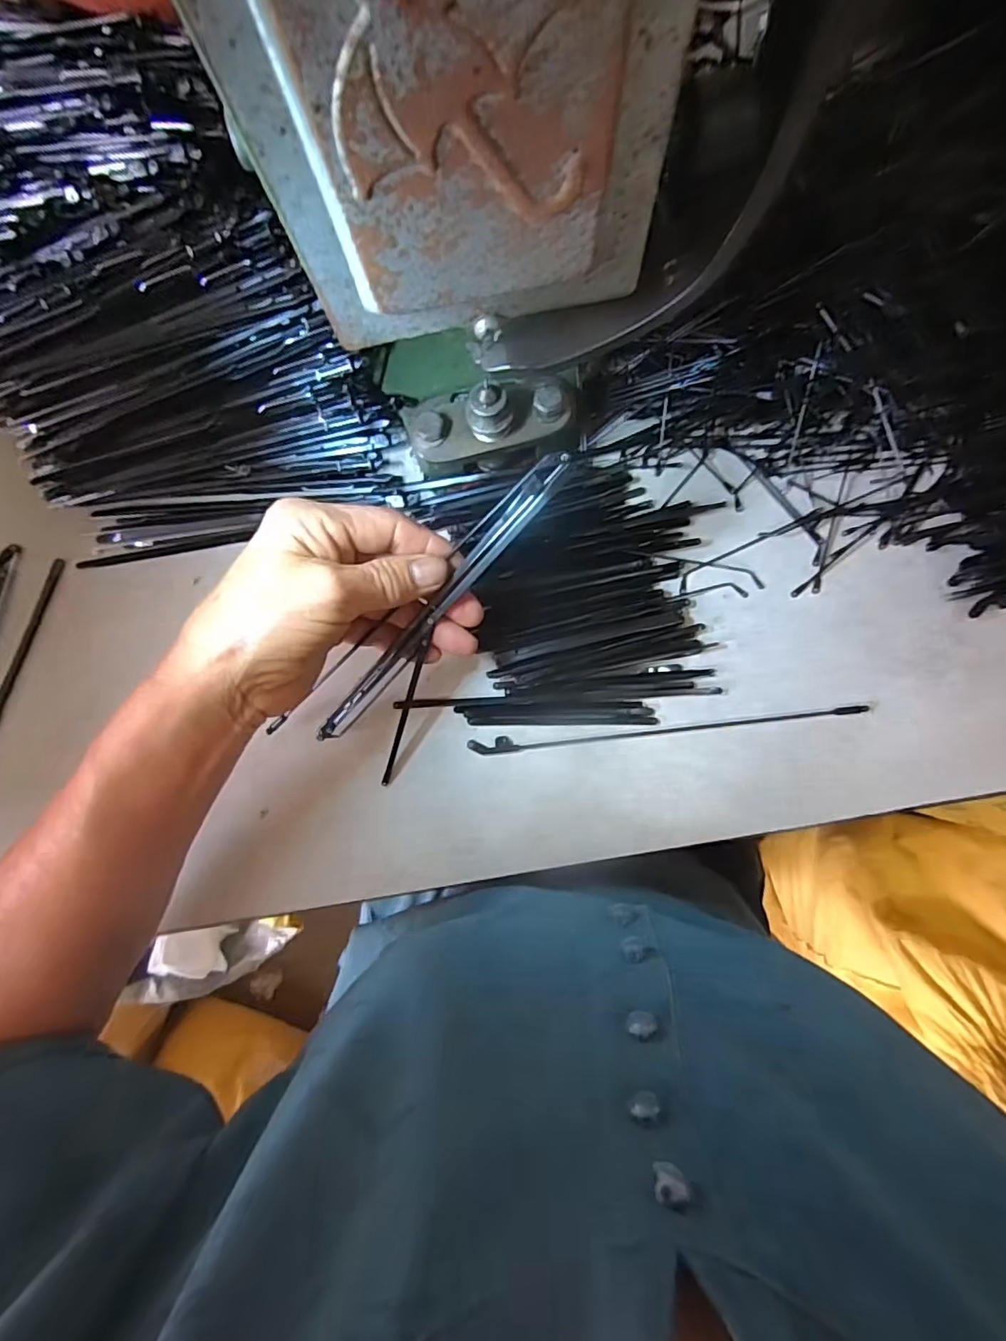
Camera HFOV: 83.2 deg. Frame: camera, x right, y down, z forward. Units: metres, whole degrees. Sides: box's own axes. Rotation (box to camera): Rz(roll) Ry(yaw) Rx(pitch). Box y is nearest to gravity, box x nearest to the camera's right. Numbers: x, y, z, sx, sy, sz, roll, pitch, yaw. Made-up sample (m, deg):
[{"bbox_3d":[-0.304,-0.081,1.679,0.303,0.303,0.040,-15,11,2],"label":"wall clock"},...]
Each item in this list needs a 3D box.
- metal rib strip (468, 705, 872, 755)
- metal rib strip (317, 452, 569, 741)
[{"bbox_3d":[0.086,0.032,0.296,0.206,0.004,0.007,-6,85,2],"label":"metal rib strip"},{"bbox_3d":[-0.035,-0.025,0.261,0.016,0.008,0.182,45,114,1],"label":"metal rib strip"}]

